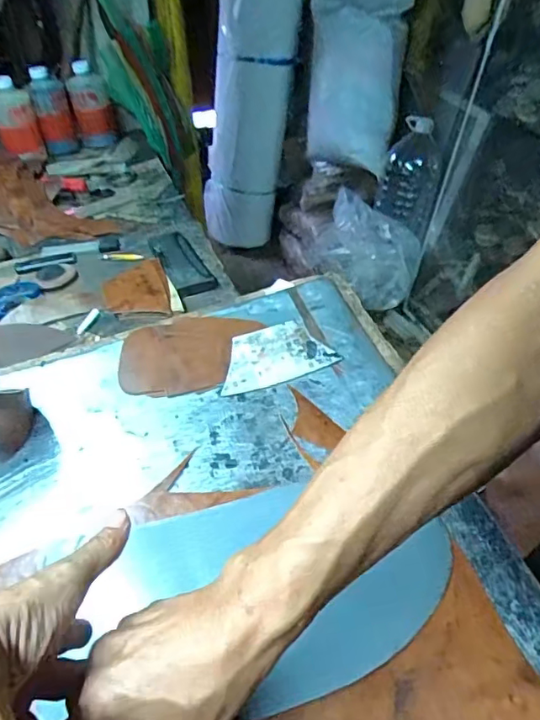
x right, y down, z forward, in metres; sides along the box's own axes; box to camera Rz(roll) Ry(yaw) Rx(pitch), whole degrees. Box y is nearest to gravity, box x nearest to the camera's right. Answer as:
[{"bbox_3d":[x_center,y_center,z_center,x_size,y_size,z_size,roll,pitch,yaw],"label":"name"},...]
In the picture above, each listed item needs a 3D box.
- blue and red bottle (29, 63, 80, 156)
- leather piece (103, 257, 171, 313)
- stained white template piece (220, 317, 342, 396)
[{"bbox_3d":[-0.420,-0.479,1.054,0.064,0.151,0.051,-11,43,-12],"label":"blue and red bottle"},{"bbox_3d":[-0.174,-0.094,0.700,0.078,0.014,0.118,-13,43,-7],"label":"leather piece"},{"bbox_3d":[0.002,-0.006,0.558,0.116,0.005,0.072,-19,56,-9],"label":"stained white template piece"}]

